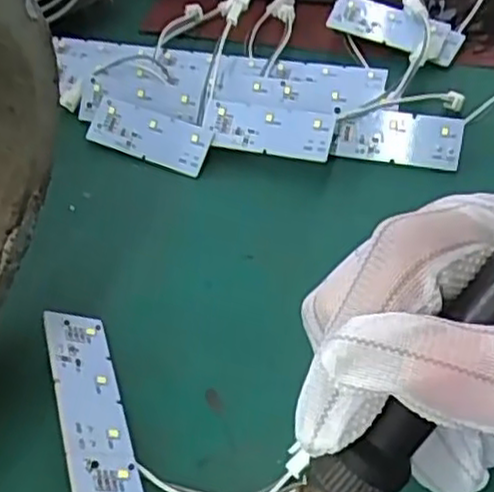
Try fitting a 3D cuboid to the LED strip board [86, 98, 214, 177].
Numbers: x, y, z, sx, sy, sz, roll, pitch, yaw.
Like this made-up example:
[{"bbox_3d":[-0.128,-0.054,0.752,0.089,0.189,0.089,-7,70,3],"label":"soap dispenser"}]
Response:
[{"bbox_3d":[-0.050,-0.056,0.365,0.065,0.004,0.025,19,82,17],"label":"LED strip board"}]

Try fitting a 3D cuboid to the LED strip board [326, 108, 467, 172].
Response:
[{"bbox_3d":[0.072,-0.052,0.349,0.059,0.024,0.004,9,7,13],"label":"LED strip board"}]

